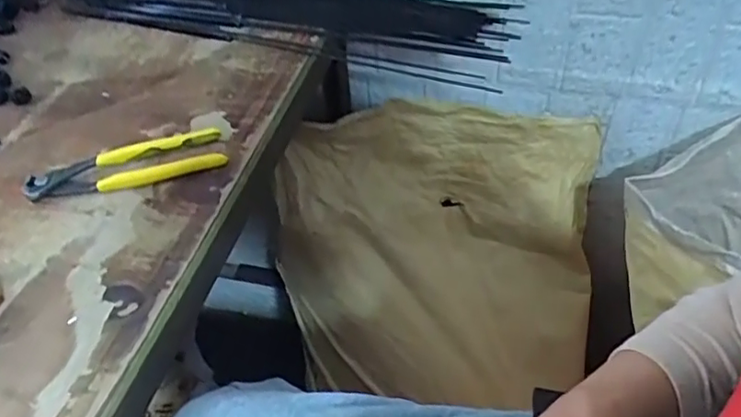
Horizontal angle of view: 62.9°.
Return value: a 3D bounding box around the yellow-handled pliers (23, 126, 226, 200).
[{"bbox_3d":[-0.210,-0.039,0.522,0.164,0.015,0.052,-13,46,-8],"label":"yellow-handled pliers"}]

